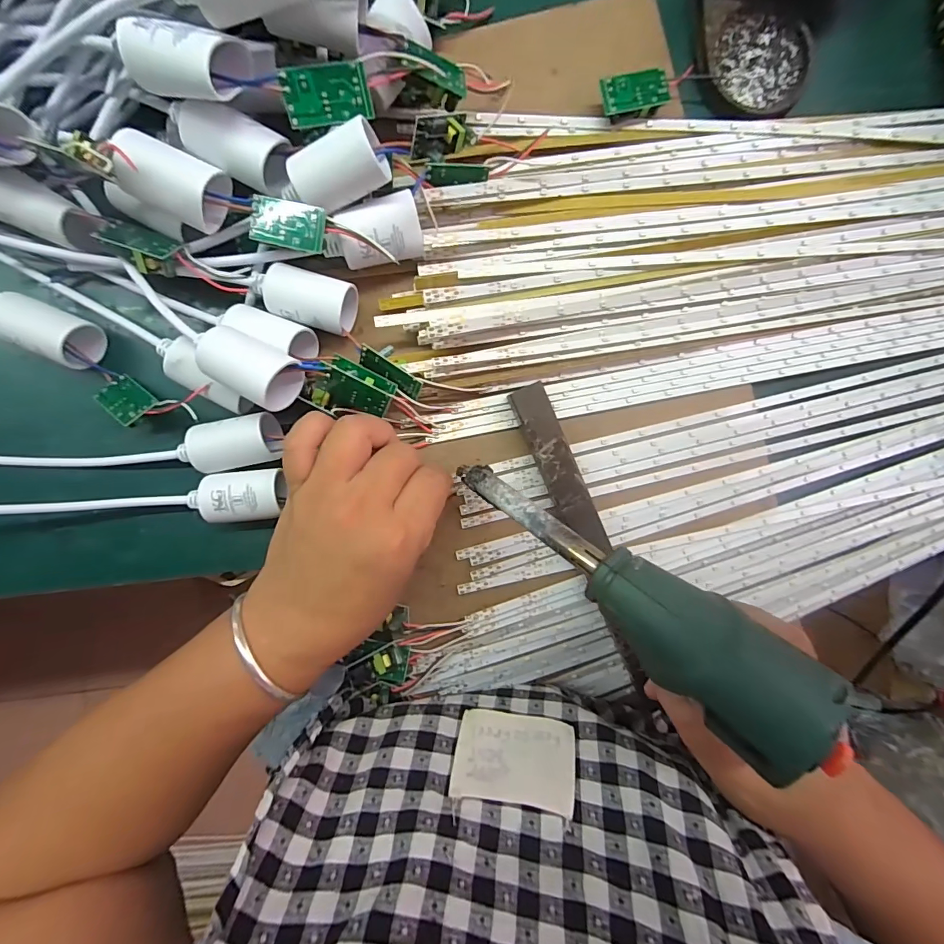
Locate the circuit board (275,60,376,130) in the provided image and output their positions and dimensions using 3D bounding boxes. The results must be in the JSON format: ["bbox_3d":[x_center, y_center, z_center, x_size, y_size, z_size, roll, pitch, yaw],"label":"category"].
[{"bbox_3d":[-0.066,-0.172,0.198,0.038,0.006,0.021,-17,126,-12],"label":"circuit board"}]

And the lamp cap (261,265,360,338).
[{"bbox_3d":[-0.088,-0.094,0.239,0.045,0.023,0.027,14,95,-5],"label":"lamp cap"}]

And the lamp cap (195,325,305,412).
[{"bbox_3d":[-0.111,-0.053,0.222,0.046,0.028,0.028,27,92,-5],"label":"lamp cap"}]

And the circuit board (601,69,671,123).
[{"bbox_3d":[0.093,-0.217,0.253,0.038,0.016,0.020,-11,97,-2],"label":"circuit board"}]

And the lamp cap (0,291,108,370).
[{"bbox_3d":[-0.234,-0.078,0.236,0.048,0.026,0.026,22,95,-5],"label":"lamp cap"}]

